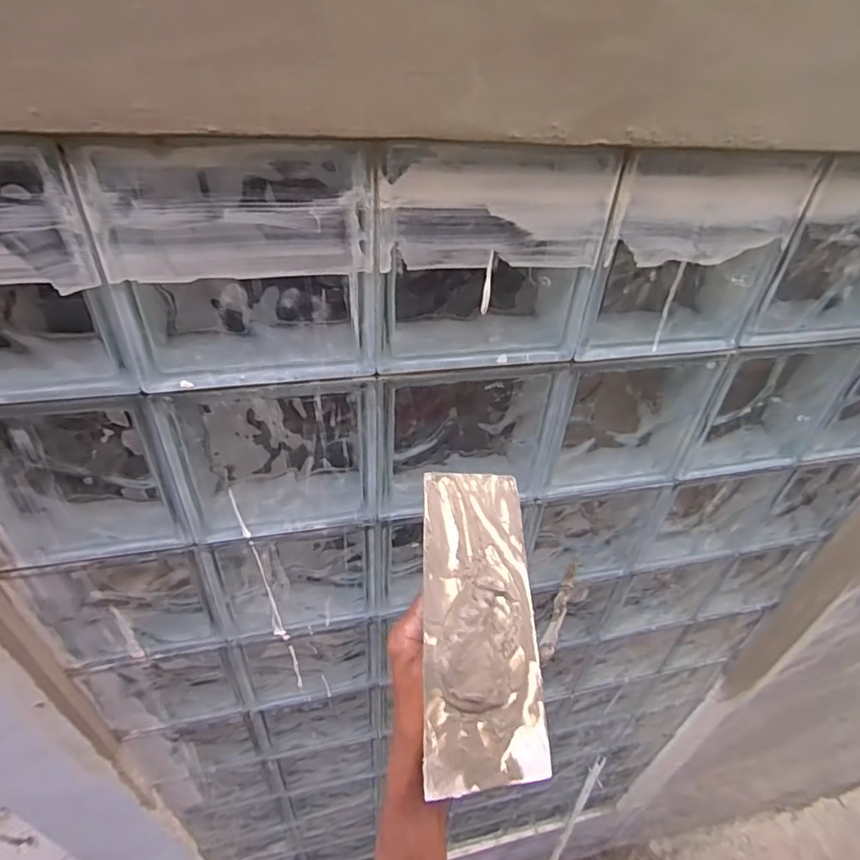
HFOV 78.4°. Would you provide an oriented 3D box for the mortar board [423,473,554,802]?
[{"bbox_3d":[0.036,0.130,0.359,0.080,0.030,0.202,-1,73,-6],"label":"mortar board"}]

